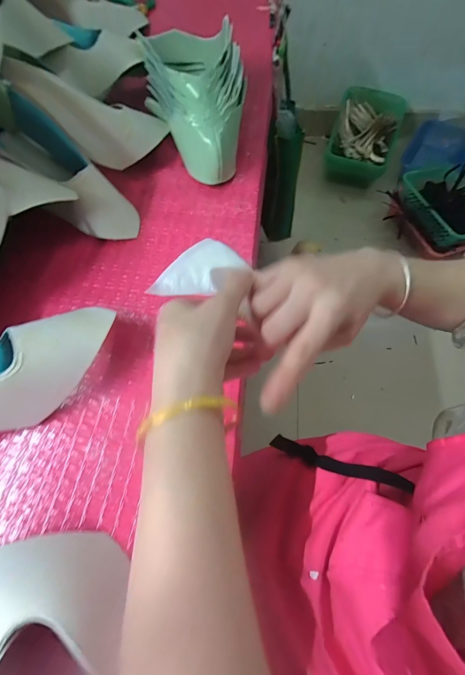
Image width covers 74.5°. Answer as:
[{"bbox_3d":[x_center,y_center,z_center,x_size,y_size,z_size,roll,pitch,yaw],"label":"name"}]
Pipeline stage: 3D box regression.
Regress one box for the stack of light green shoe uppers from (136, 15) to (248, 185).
[{"bbox_3d":[-0.050,-0.335,0.440,0.139,0.105,0.211,-6,67,-1],"label":"stack of light green shoe uppers"}]

